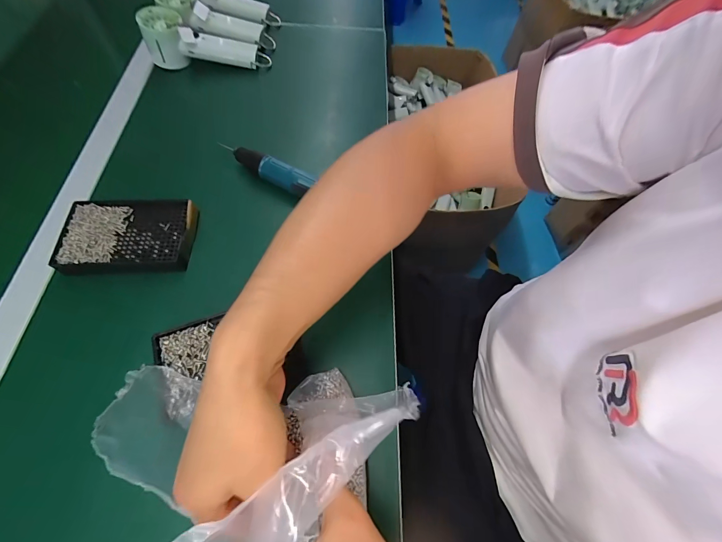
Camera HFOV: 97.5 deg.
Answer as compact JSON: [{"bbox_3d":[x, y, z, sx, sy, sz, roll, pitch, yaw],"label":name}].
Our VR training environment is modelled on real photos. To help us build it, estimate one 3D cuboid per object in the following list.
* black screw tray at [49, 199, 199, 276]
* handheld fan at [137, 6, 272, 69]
[{"bbox_3d":[-0.272,-0.043,0.375,0.140,0.017,0.094,-1,64,-4],"label":"black screw tray"},{"bbox_3d":[-0.256,-0.378,0.534,0.196,0.067,0.062,1,63,-17],"label":"handheld fan"}]

